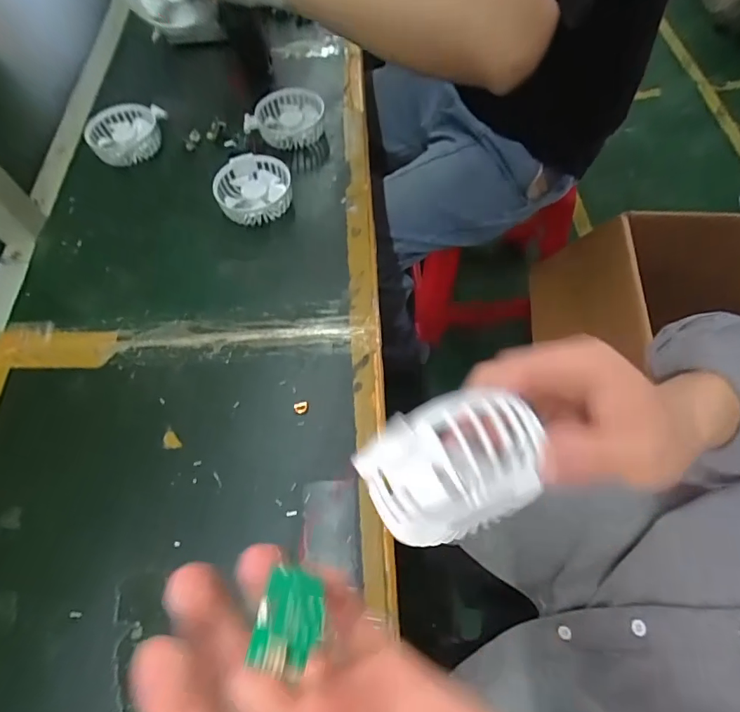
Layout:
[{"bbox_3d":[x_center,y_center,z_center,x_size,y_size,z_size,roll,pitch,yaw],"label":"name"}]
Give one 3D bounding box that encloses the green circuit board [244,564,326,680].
[{"bbox_3d":[-0.026,0.087,0.153,0.019,0.004,0.031,19,38,-9],"label":"green circuit board"}]

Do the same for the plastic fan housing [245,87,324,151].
[{"bbox_3d":[-0.108,-0.318,0.617,0.099,0.035,0.091,20,63,12],"label":"plastic fan housing"}]

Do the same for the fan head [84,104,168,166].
[{"bbox_3d":[-0.331,-0.296,0.614,0.103,0.032,0.093,-1,61,1],"label":"fan head"}]

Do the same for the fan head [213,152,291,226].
[{"bbox_3d":[-0.142,-0.204,0.553,0.087,0.032,0.099,-20,62,-9],"label":"fan head"}]

